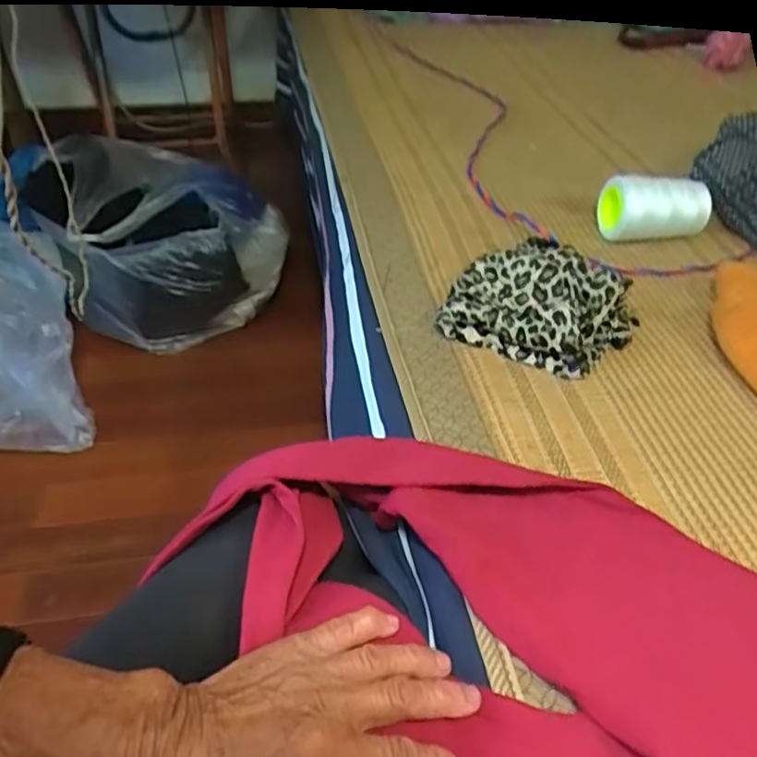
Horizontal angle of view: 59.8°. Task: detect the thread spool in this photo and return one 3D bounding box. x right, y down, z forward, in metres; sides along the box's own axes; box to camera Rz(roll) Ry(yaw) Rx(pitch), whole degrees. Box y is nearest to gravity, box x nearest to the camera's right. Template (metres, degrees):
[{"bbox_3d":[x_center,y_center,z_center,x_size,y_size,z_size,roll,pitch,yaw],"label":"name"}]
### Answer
[{"bbox_3d":[0.282,-0.177,0.673,0.099,0.072,0.050,-7,44,-10],"label":"thread spool"}]

